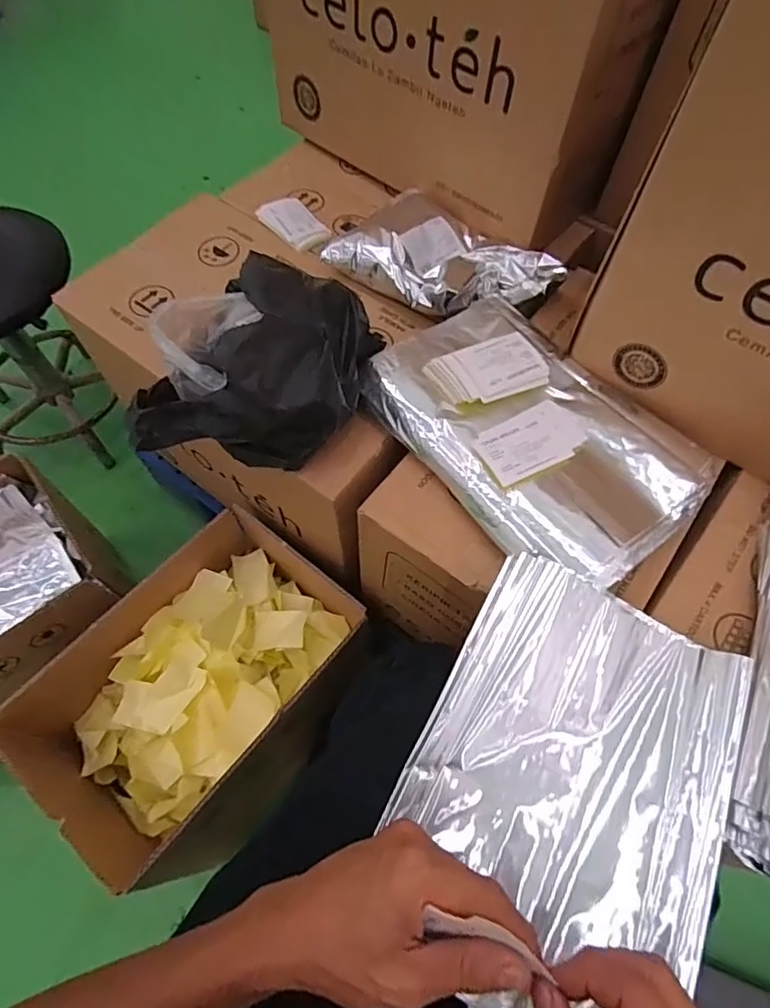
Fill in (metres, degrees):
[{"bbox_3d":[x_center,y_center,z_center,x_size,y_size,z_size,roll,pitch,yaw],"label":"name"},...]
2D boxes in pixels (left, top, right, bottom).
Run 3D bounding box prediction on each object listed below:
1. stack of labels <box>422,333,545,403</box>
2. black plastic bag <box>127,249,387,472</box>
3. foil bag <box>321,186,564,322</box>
[{"bbox_3d":[0.105,-0.132,0.529,0.113,0.020,0.065,-19,64,-9],"label":"stack of labels"},{"bbox_3d":[-0.115,-0.126,0.496,0.211,0.138,0.152,-5,63,-2],"label":"black plastic bag"},{"bbox_3d":[0.072,-0.292,0.639,0.252,0.054,0.168,36,68,17],"label":"foil bag"}]

